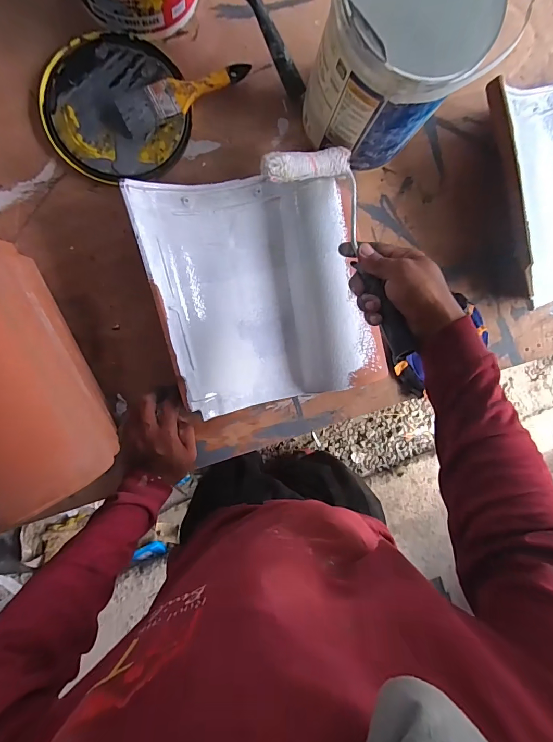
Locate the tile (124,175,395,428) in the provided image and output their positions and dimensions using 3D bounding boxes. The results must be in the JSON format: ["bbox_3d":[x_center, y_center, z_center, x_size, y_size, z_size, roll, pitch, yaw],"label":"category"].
[{"bbox_3d":[-0.011,-0.112,0.511,0.290,0.066,0.313,-14,96,-6],"label":"tile"}]

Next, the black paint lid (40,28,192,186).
[{"bbox_3d":[-0.222,-0.363,0.509,0.184,0.022,0.194,0,94,-7],"label":"black paint lid"}]

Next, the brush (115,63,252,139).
[{"bbox_3d":[-0.129,-0.387,0.512,0.187,0.030,0.048,-33,97,-4],"label":"brush"}]

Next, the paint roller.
[{"bbox_3d":[0.080,-0.143,0.436,0.118,0.043,0.282,-17,76,-6],"label":"paint roller"}]

